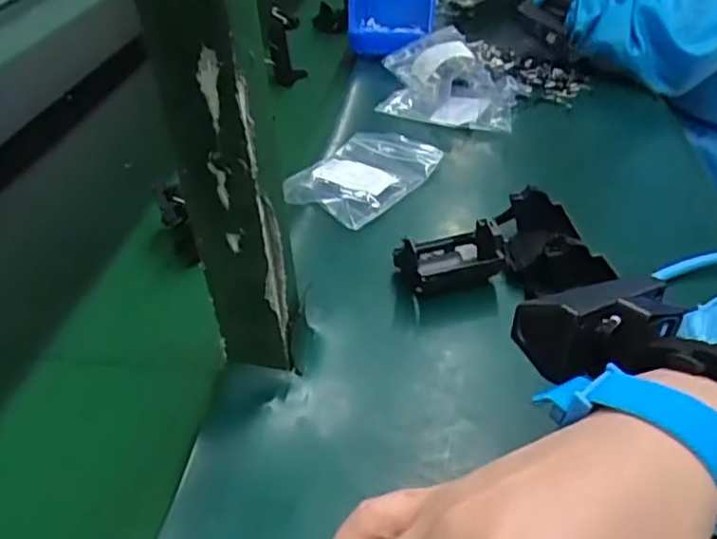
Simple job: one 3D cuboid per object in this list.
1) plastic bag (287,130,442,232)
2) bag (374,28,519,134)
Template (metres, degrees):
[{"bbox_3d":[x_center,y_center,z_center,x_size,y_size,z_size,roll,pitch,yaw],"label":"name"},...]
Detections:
[{"bbox_3d":[0.001,-0.089,0.597,0.103,0.020,0.153,20,44,26],"label":"plastic bag"},{"bbox_3d":[0.101,-0.222,0.748,0.152,0.038,0.212,4,39,8],"label":"bag"}]

